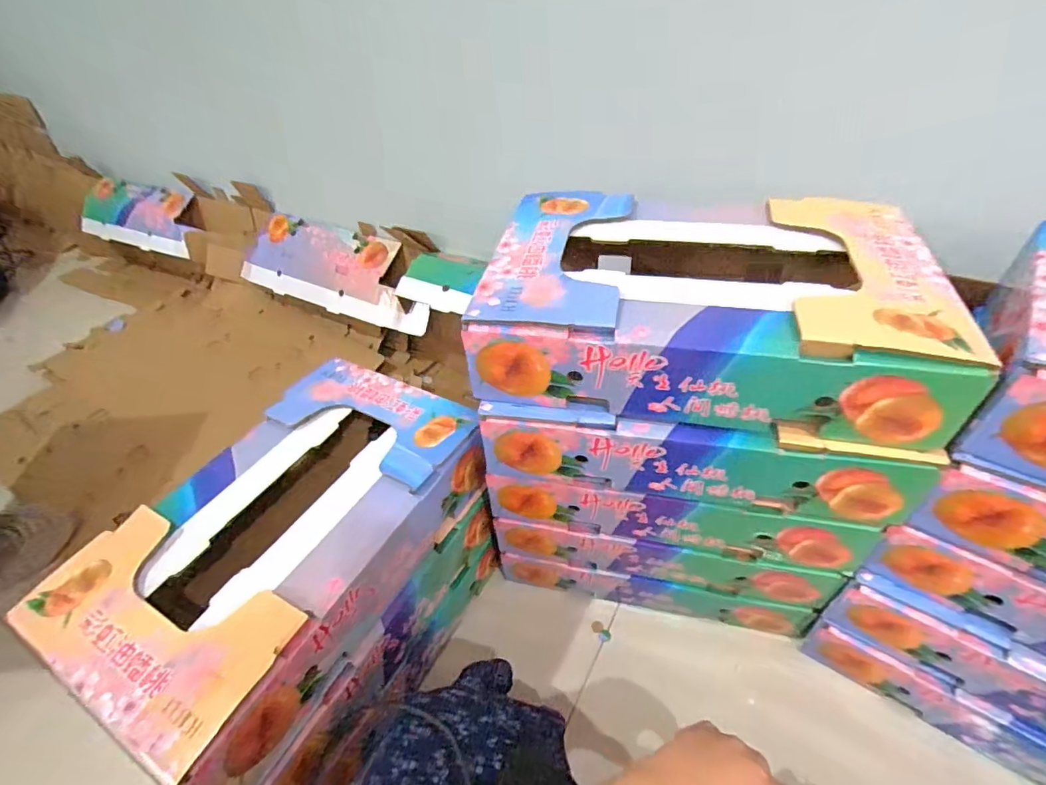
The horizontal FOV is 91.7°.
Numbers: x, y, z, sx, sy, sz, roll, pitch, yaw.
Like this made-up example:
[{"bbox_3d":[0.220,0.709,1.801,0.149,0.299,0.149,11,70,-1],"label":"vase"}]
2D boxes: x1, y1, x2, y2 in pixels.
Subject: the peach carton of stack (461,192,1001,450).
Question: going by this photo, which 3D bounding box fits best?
[{"bbox_3d":[0.168,-0.086,0.497,0.394,0.108,0.238,7,43,11],"label":"peach carton of stack"}]

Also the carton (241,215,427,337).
[{"bbox_3d":[-0.435,-0.268,1.118,0.517,0.159,0.130,19,47,23],"label":"carton"}]

